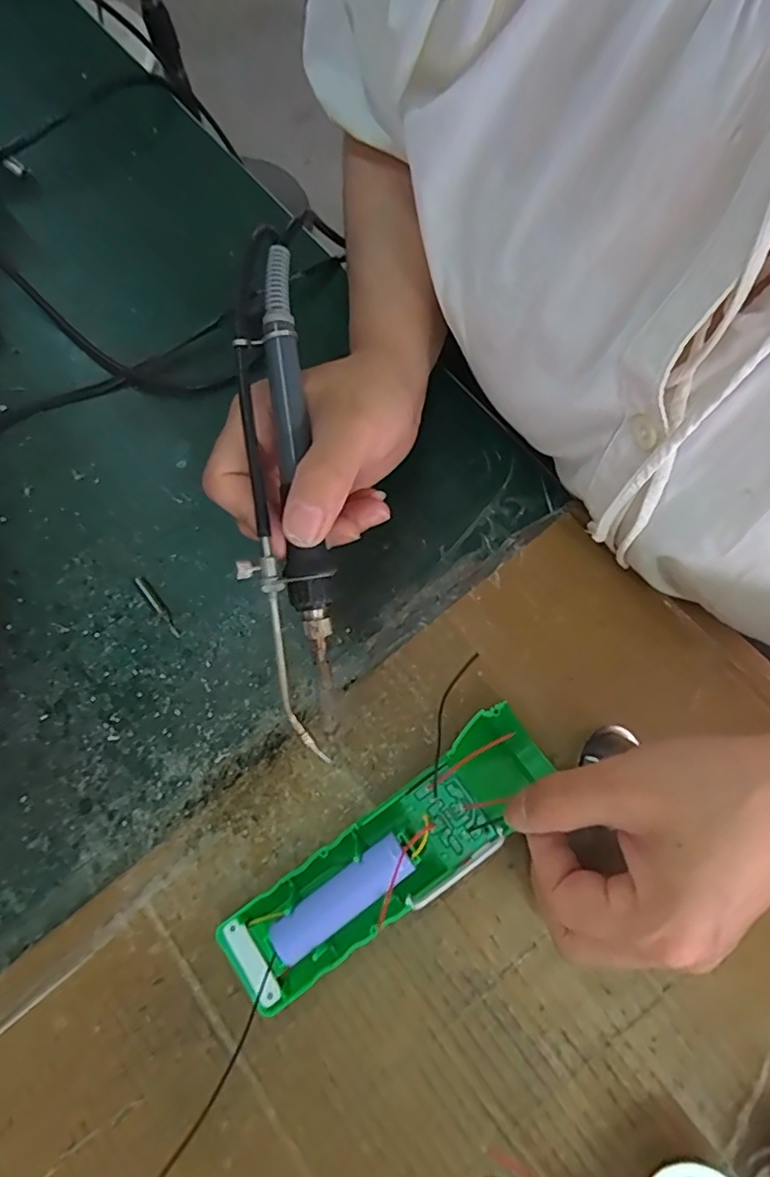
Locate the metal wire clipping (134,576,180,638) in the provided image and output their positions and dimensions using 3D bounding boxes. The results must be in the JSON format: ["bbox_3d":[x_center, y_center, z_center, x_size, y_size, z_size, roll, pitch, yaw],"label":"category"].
[{"bbox_3d":[-0.120,0.008,0.304,0.006,0.008,0.040,-38,75,-9],"label":"metal wire clipping"}]

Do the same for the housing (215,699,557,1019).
[{"bbox_3d":[0.004,0.114,0.247,0.157,0.020,0.043,-37,75,-8],"label":"housing"}]

